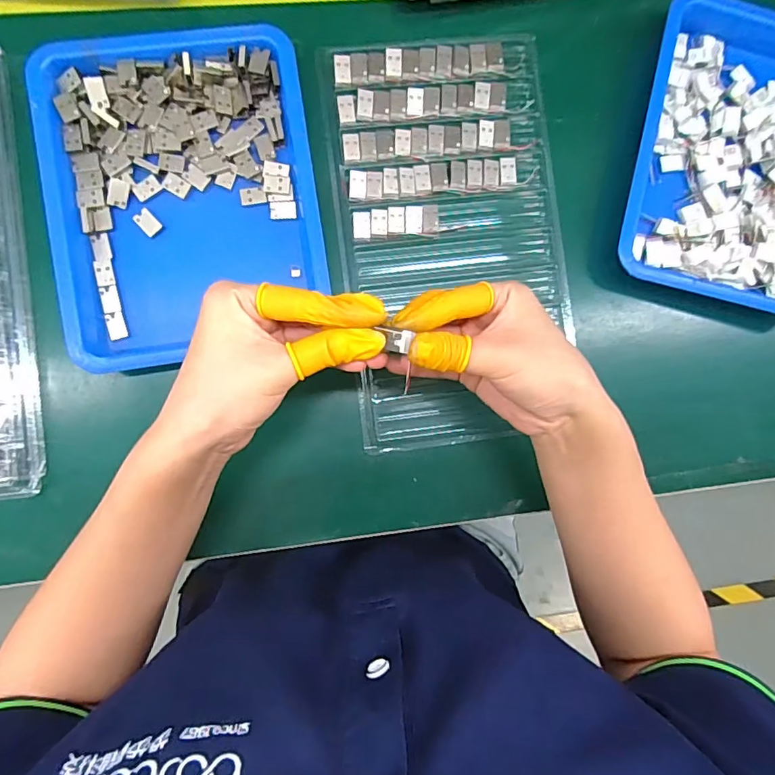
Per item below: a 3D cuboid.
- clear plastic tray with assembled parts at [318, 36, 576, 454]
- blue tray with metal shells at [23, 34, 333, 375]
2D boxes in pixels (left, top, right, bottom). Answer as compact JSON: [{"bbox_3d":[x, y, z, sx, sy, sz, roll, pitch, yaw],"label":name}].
[{"bbox_3d":[0.048,-0.107,0.364,0.170,0.017,0.287,-7,93,-6],"label":"clear plastic tray with assembled parts"},{"bbox_3d":[-0.136,-0.128,0.336,0.172,0.023,0.211,-8,93,-6],"label":"blue tray with metal shells"}]

